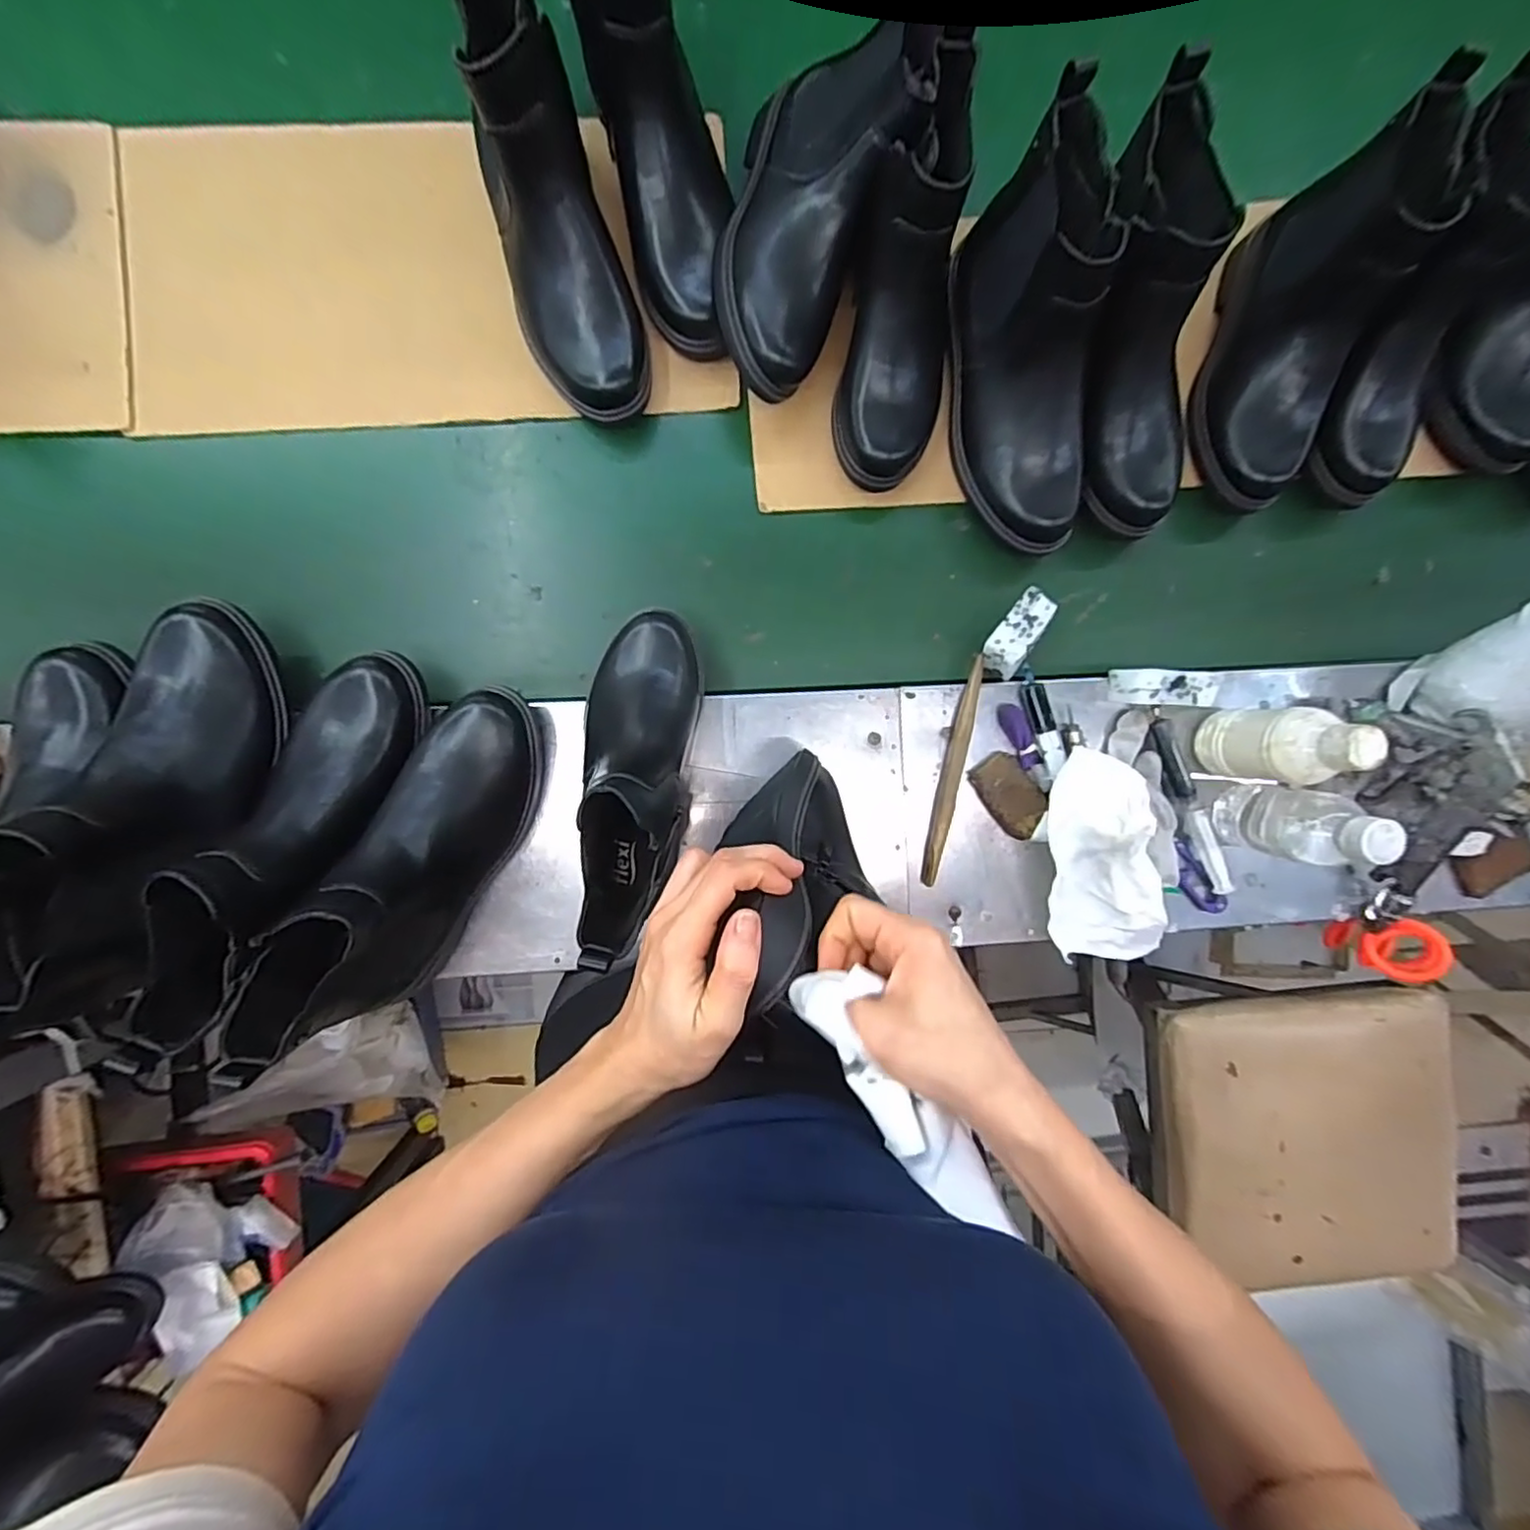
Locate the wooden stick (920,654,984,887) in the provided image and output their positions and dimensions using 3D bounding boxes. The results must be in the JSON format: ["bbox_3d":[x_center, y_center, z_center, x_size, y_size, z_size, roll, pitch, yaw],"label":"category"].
[{"bbox_3d":[0.160,0.006,0.554,0.013,0.019,0.195,13,91,-4],"label":"wooden stick"}]

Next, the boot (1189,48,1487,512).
[{"bbox_3d":[0.447,-0.356,0.522,0.089,0.157,0.237,13,91,-4],"label":"boot"}]

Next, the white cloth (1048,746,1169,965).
[{"bbox_3d":[0.273,0.088,0.525,0.082,0.058,0.185,-17,110,-3],"label":"white cloth"}]

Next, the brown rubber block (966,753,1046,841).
[{"bbox_3d":[0.211,0.024,0.554,0.046,0.014,0.071,-38,93,-2],"label":"brown rubber block"}]

